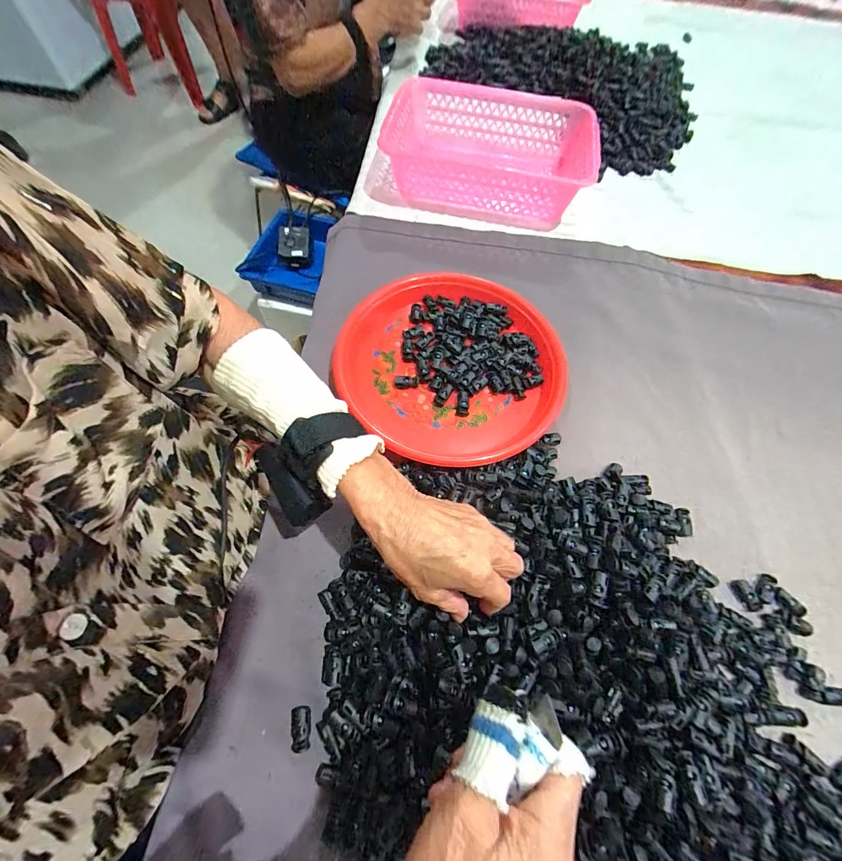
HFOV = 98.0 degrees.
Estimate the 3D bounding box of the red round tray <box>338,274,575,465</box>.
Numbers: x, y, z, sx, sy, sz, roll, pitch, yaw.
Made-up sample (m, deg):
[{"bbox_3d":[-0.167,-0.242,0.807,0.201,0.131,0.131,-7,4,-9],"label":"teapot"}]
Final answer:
[{"bbox_3d":[0.038,-0.078,0.425,0.245,0.028,0.242,1,64,-2],"label":"red round tray"}]

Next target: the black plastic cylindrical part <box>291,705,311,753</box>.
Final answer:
[{"bbox_3d":[-0.093,0.233,0.286,0.015,0.007,0.028,-7,65,-6],"label":"black plastic cylindrical part"}]

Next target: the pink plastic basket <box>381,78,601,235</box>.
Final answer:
[{"bbox_3d":[0.108,-0.432,0.573,0.310,0.080,0.209,12,64,3],"label":"pink plastic basket"}]

